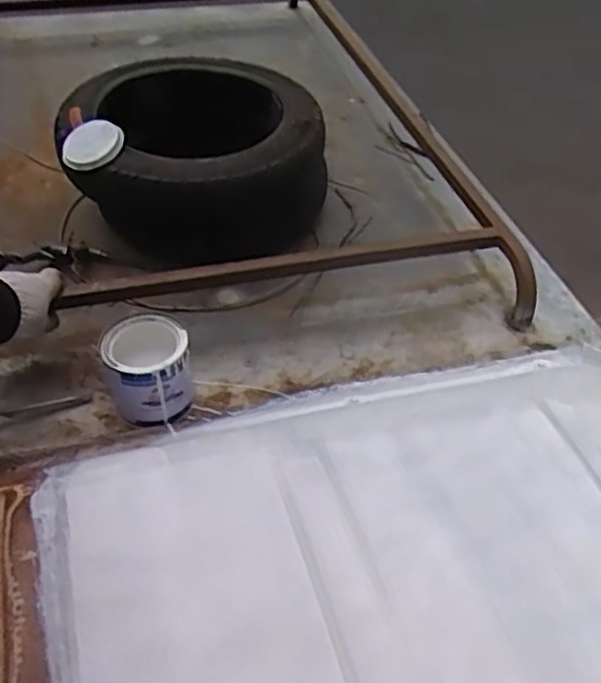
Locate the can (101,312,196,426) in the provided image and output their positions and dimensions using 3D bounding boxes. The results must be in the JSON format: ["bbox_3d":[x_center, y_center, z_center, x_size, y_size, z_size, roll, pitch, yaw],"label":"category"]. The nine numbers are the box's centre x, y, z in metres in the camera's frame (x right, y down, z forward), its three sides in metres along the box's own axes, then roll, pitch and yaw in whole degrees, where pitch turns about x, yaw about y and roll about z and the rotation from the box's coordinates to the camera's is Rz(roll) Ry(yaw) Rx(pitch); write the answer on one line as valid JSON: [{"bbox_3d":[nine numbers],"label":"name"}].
[{"bbox_3d":[-0.163,0.030,0.747,0.083,0.101,0.091,3,48,-3],"label":"can"}]

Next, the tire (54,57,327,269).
[{"bbox_3d":[-0.137,-0.248,0.977,0.335,0.157,0.308,3,48,-3],"label":"tire"}]

